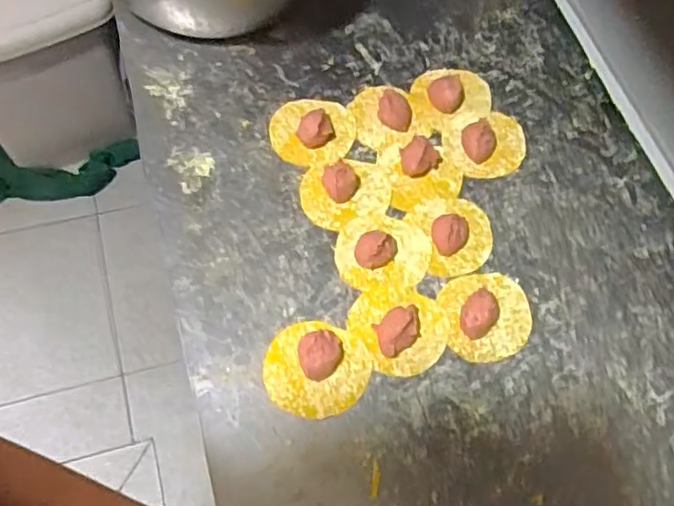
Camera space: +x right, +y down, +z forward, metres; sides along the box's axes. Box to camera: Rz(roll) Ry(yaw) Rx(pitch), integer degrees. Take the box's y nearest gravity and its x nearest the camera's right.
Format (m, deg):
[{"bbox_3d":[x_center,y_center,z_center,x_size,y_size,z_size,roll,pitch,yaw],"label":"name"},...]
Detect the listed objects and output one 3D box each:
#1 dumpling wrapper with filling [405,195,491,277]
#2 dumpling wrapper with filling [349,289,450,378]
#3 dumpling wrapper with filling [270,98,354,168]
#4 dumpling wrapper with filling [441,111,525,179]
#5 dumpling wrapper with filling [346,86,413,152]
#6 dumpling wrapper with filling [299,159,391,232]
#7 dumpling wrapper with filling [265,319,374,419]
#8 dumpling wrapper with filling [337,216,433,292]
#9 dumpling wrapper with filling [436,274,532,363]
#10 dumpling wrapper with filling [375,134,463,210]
[{"bbox_3d":[0.109,-0.021,0.578,0.069,0.024,0.075,-12,66,-9],"label":"dumpling wrapper with filling"},{"bbox_3d":[0.055,0.058,0.535,0.077,0.022,0.080,-27,70,-15],"label":"dumpling wrapper with filling"},{"bbox_3d":[-0.022,-0.121,0.619,0.081,0.017,0.076,-9,66,-8],"label":"dumpling wrapper with filling"},{"bbox_3d":[0.148,-0.108,0.630,0.084,0.012,0.068,-12,66,-9],"label":"dumpling wrapper with filling"},{"bbox_3d":[0.043,-0.137,0.635,0.062,0.014,0.070,13,65,3],"label":"dumpling wrapper with filling"},{"bbox_3d":[0.010,-0.063,0.590,0.085,0.025,0.066,-20,68,-13],"label":"dumpling wrapper with filling"},{"bbox_3d":[-0.015,0.089,0.514,0.085,0.022,0.076,-10,66,-8],"label":"dumpling wrapper with filling"},{"bbox_3d":[0.043,-0.005,0.566,0.084,0.021,0.072,-2,65,-5],"label":"dumpling wrapper with filling"},{"bbox_3d":[0.131,0.050,0.545,0.075,0.022,0.075,-8,66,-7],"label":"dumpling wrapper with filling"},{"bbox_3d":[0.081,-0.080,0.605,0.070,0.027,0.067,-13,67,-9],"label":"dumpling wrapper with filling"}]

